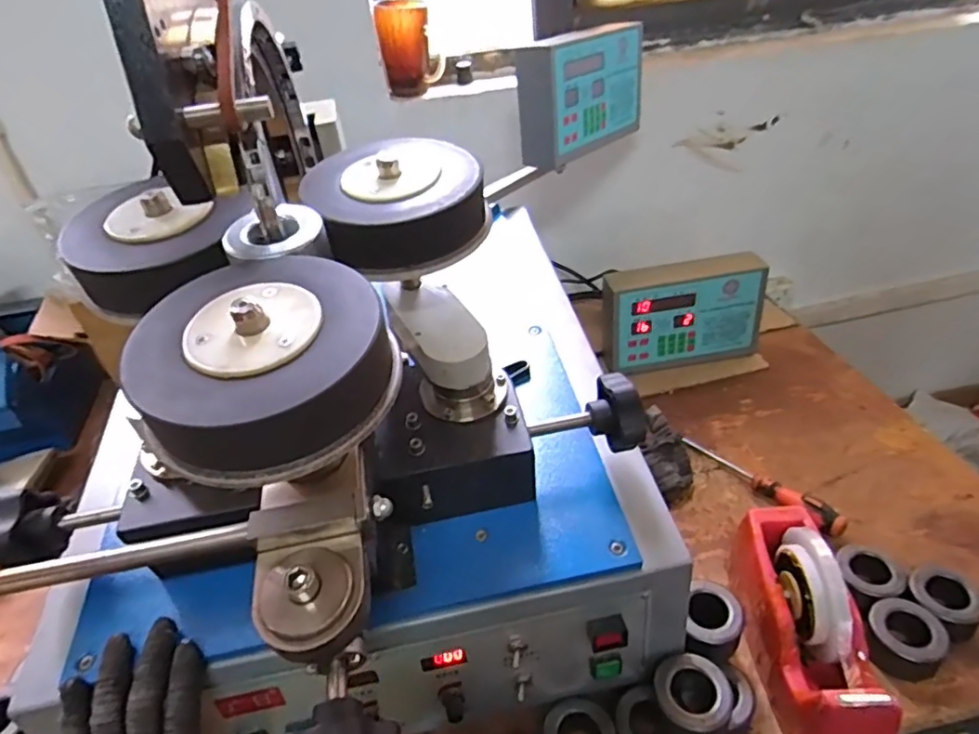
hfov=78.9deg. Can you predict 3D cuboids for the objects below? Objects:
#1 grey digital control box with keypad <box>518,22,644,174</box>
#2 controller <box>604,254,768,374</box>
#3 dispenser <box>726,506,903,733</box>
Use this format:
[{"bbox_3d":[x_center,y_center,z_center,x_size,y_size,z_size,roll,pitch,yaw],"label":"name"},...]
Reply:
[{"bbox_3d":[0.139,-0.391,0.847,0.051,0.150,0.226,24,46,35],"label":"grey digital control box with keypad"},{"bbox_3d":[0.289,-0.078,0.894,0.226,0.158,0.058,-9,36,-2],"label":"controller"},{"bbox_3d":[0.275,0.224,0.524,0.082,0.110,0.200,-3,37,6],"label":"dispenser"}]

